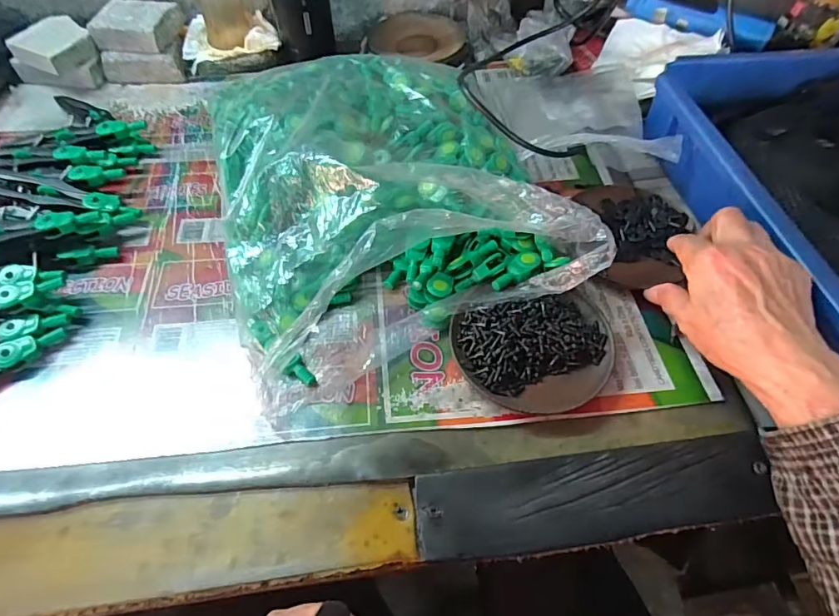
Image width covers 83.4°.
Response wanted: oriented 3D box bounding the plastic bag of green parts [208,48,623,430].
[{"bbox_3d":[-0.040,-0.102,0.391,0.250,0.079,0.306,-18,57,-13],"label":"plastic bag of green parts"}]

